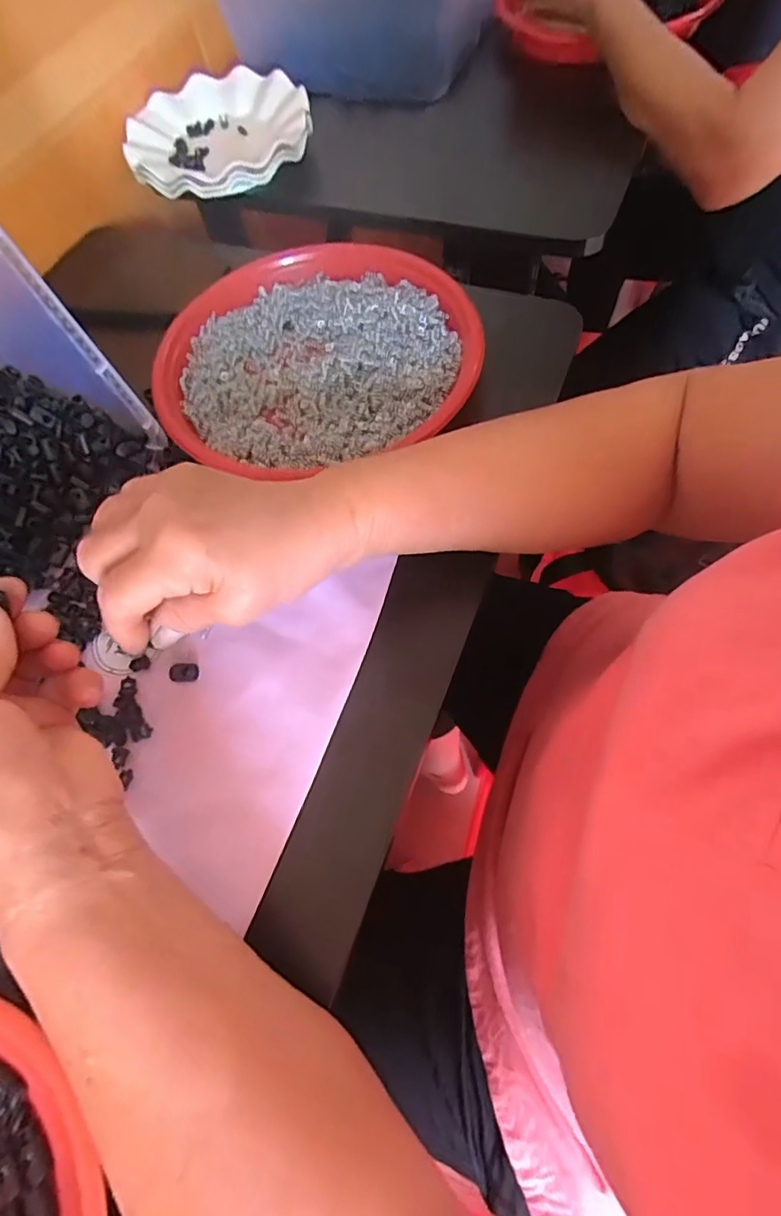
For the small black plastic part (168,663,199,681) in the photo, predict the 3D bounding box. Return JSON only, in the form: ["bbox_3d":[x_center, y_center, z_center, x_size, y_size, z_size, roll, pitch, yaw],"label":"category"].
[{"bbox_3d":[-0.122,0.038,0.315,0.017,0.005,0.011,-4,64,4],"label":"small black plastic part"}]

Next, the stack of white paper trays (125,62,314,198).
[{"bbox_3d":[-0.165,-0.463,0.516,0.169,0.025,0.171,-9,64,2],"label":"stack of white paper trays"}]

